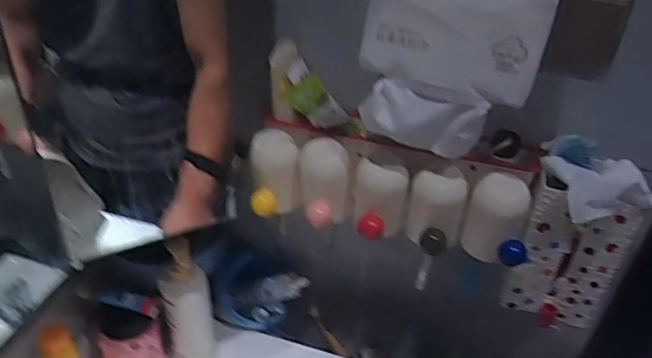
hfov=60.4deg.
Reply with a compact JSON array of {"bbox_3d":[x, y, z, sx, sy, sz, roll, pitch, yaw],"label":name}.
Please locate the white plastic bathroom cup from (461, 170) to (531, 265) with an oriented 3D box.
[{"bbox_3d":[0.214,0.054,0.693,0.080,0.101,0.059,17,39,16],"label":"white plastic bathroom cup"}]

